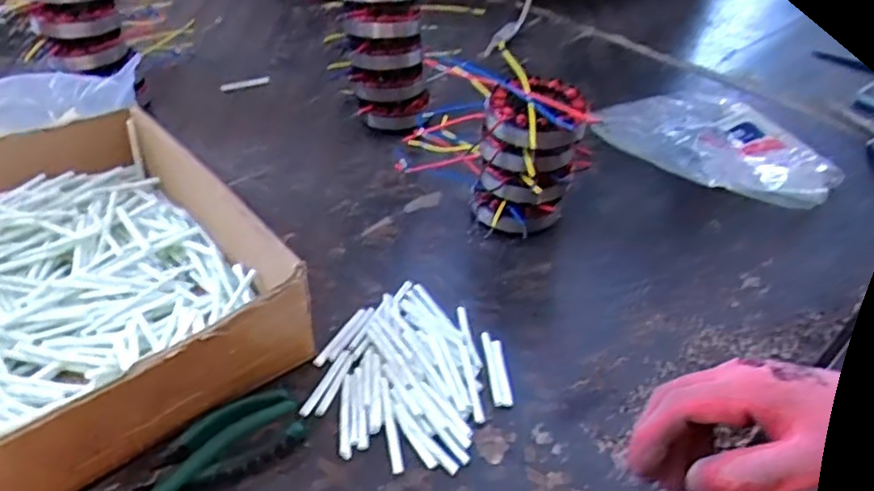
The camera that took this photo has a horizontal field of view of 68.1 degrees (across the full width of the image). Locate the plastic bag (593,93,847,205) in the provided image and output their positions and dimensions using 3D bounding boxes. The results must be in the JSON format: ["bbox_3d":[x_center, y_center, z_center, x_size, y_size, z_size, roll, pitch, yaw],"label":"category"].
[{"bbox_3d":[0.318,-0.127,0.727,0.205,0.053,0.248,-11,42,-14],"label":"plastic bag"}]

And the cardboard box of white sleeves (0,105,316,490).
[{"bbox_3d":[-0.283,0.016,0.503,0.239,0.089,0.348,-28,49,-30],"label":"cardboard box of white sleeves"}]

